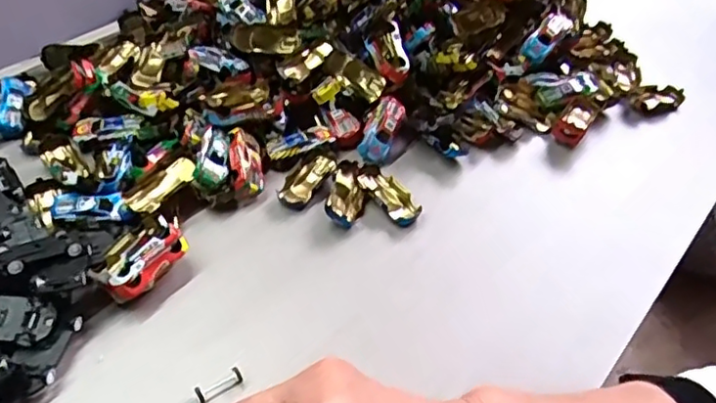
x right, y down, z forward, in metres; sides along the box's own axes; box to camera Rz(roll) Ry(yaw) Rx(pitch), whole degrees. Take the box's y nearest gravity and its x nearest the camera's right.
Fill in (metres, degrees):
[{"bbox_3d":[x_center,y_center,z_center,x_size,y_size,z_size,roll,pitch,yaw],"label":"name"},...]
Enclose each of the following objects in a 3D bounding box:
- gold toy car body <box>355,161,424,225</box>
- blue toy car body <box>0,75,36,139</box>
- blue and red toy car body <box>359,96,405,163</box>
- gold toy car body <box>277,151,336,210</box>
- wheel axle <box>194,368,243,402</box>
[{"bbox_3d":[0.026,-0.007,0.520,0.029,0.015,0.064,-31,55,-30],"label":"gold toy car body"},{"bbox_3d":[-0.314,-0.090,0.561,0.028,0.015,0.067,-4,59,-8],"label":"blue toy car body"},{"bbox_3d":[0.022,-0.066,0.554,0.026,0.015,0.067,19,71,14],"label":"blue and red toy car body"},{"bbox_3d":[-0.043,-0.019,0.525,0.033,0.014,0.060,20,47,15],"label":"gold toy car body"},{"bbox_3d":[-0.089,0.118,0.394,0.030,0.012,0.010,-25,52,-26],"label":"wheel axle"}]

